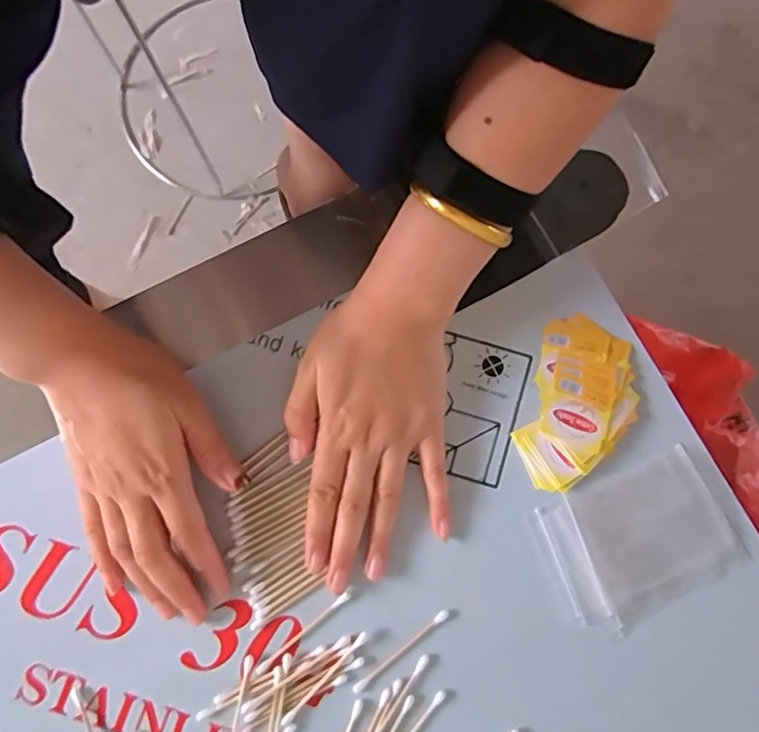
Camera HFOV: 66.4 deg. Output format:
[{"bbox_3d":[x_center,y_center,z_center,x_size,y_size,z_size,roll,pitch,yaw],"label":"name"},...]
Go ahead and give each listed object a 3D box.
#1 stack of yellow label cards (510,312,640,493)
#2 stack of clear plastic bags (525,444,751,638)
[{"bbox_3d":[0.129,0.025,0.372,0.066,0.016,0.112,18,81,2],"label":"stack of yellow label cards"},{"bbox_3d":[0.158,0.108,0.360,0.118,0.011,0.086,-28,82,-6],"label":"stack of clear plastic bags"}]

